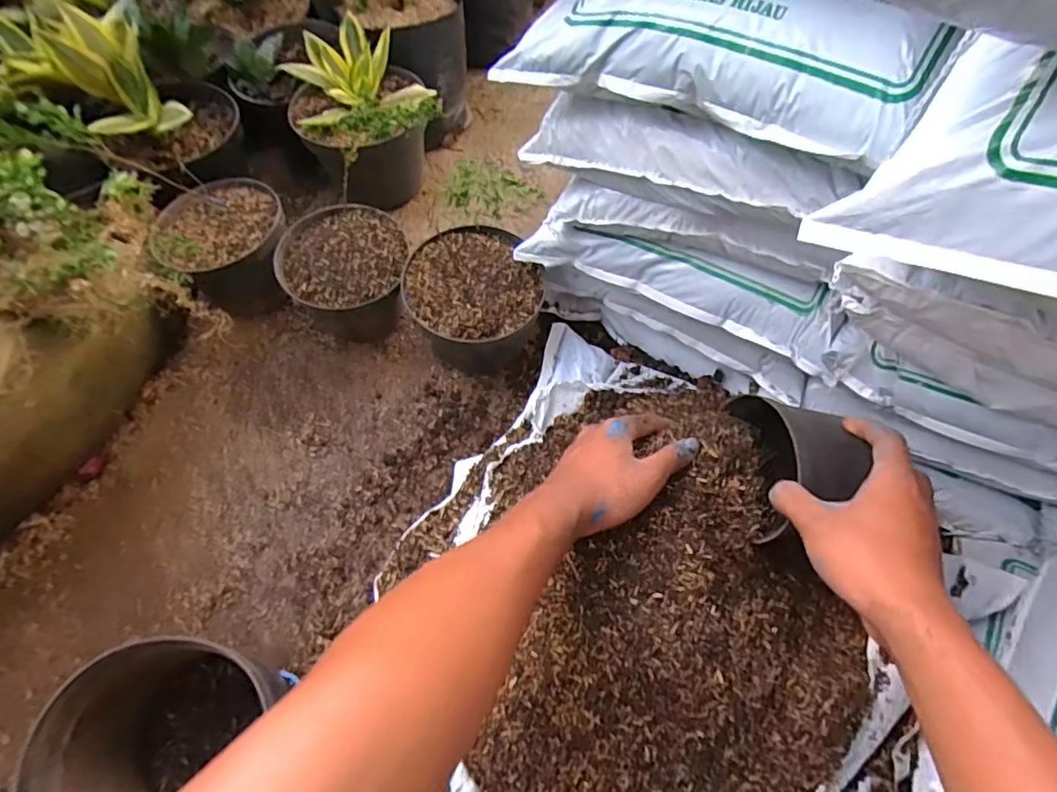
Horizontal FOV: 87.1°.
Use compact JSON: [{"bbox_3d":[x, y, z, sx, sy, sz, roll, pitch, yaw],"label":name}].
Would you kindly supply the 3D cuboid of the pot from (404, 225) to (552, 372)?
[{"bbox_3d":[-0.060,-0.107,0.670,0.148,0.121,0.154,0,62,0],"label":"pot"}]

